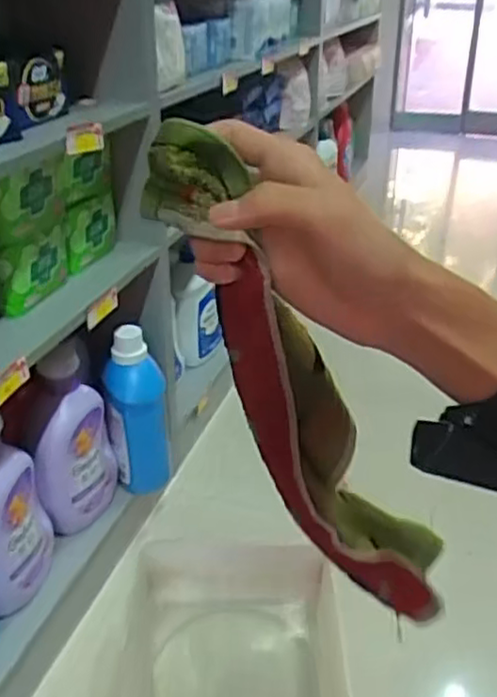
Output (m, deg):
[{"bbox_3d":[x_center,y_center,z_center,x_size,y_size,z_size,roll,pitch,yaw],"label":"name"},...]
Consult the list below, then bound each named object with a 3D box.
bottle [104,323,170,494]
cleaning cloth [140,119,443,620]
[{"bbox_3d":[-0.196,0.112,1.199,0.096,0.285,0.086,-7,30,-12],"label":"bottle"},{"bbox_3d":[0.044,0.050,0.466,0.082,0.428,0.055,-29,33,-1],"label":"cleaning cloth"}]

